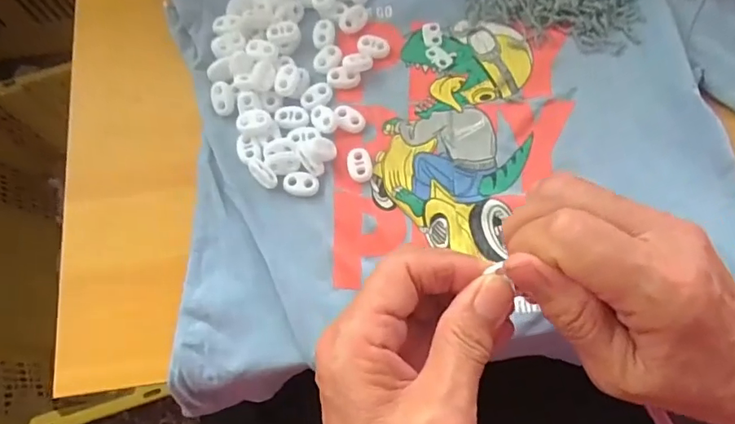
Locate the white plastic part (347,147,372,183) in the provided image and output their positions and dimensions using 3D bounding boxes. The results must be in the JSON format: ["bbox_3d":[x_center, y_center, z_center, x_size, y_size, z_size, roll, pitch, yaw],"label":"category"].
[{"bbox_3d":[-0.005,-0.030,0.326,0.015,0.004,0.024,-8,72,0],"label":"white plastic part"}]

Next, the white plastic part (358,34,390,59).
[{"bbox_3d":[0.004,-0.113,0.351,0.022,0.006,0.014,6,72,4],"label":"white plastic part"}]

